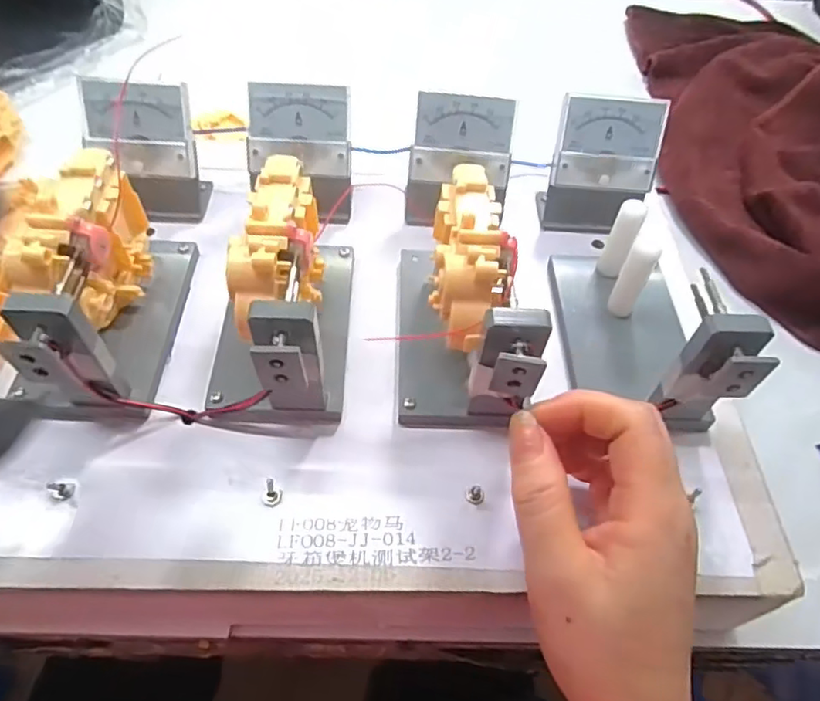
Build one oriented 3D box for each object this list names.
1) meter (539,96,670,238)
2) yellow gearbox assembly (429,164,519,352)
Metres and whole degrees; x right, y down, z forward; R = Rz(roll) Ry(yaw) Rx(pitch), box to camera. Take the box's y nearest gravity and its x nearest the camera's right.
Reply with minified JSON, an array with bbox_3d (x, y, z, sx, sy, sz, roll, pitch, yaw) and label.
[{"bbox_3d":[0.123,-0.115,0.376,0.066,0.072,0.048,4,54,0],"label":"meter"},{"bbox_3d":[0.031,-0.047,0.292,0.039,0.036,0.088,5,54,1],"label":"yellow gearbox assembly"}]

